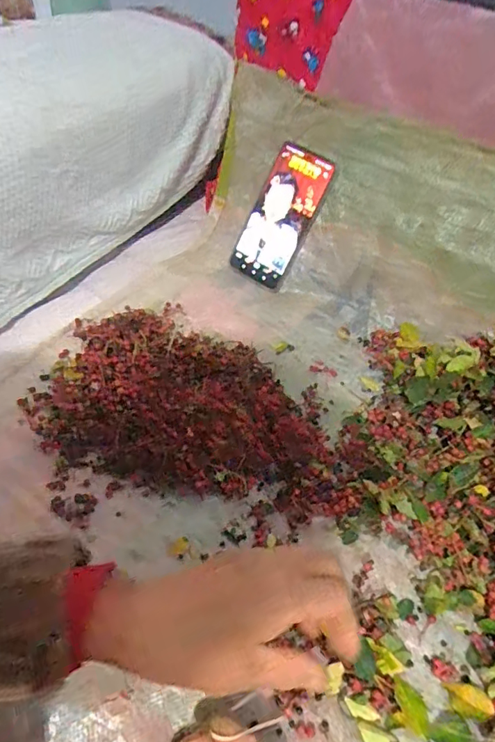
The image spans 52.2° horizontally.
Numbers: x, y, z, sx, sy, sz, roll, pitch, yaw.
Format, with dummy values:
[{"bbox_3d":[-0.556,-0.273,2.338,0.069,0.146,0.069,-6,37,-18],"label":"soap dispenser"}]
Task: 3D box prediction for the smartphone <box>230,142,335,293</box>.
[{"bbox_3d":[0.041,-0.183,0.613,0.074,0.162,0.009,31,21,11],"label":"smartphone"}]

